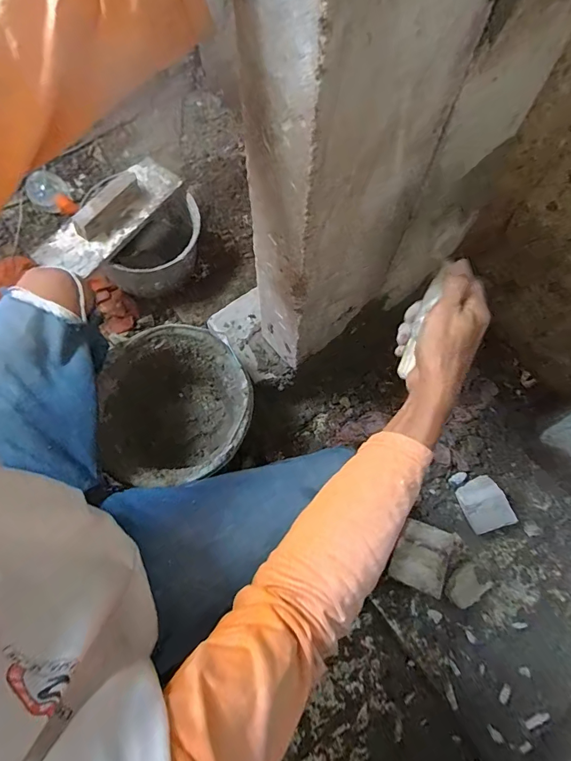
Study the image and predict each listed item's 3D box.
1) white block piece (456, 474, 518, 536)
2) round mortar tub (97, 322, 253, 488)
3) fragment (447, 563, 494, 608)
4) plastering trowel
[{"bbox_3d":[0.348,0.222,0.723,0.076,0.068,0.087,-17,71,-7],"label":"white block piece"},{"bbox_3d":[-0.200,0.057,0.732,0.276,0.165,0.257,0,69,-1],"label":"round mortar tub"},{"bbox_3d":[0.312,0.351,0.690,0.076,0.033,0.050,-35,74,-13],"label":"fragment"},{"bbox_3d":[-0.336,-0.325,0.771,0.100,0.059,0.313,33,72,10],"label":"plastering trowel"}]

